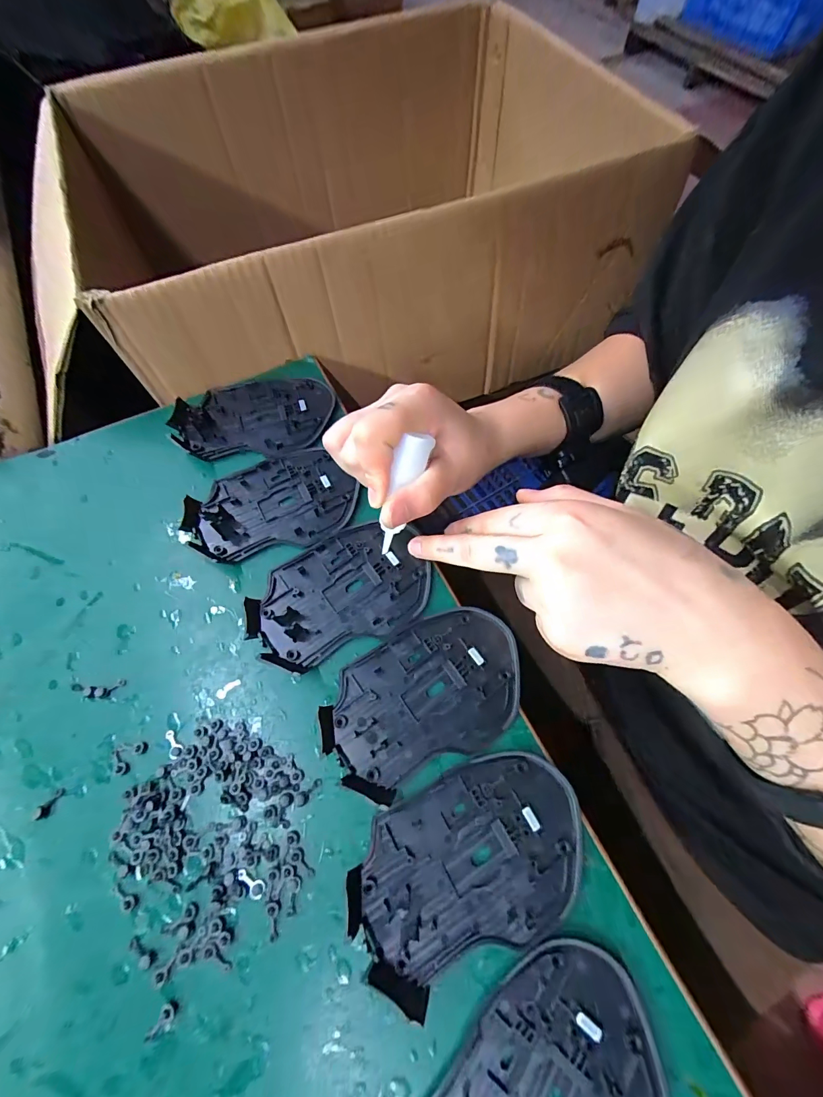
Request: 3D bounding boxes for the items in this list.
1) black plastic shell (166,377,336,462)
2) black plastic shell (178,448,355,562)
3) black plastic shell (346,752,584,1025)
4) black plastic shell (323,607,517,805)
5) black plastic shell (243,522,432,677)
[{"bbox_3d":[-0.117,-0.100,0.295,0.114,0.009,0.072,-10,66,-4],"label":"black plastic shell"},{"bbox_3d":[-0.093,-0.030,0.264,0.106,0.010,0.072,-25,68,-10],"label":"black plastic shell"},{"bbox_3d":[0.028,0.147,0.185,0.113,0.010,0.072,-19,67,-8],"label":"black plastic shell"},{"bbox_3d":[0.008,0.078,0.215,0.112,0.010,0.072,-23,67,-10],"label":"black plastic shell"},{"bbox_3d":[-0.044,0.025,0.241,0.109,0.009,0.071,-22,67,-9],"label":"black plastic shell"}]

